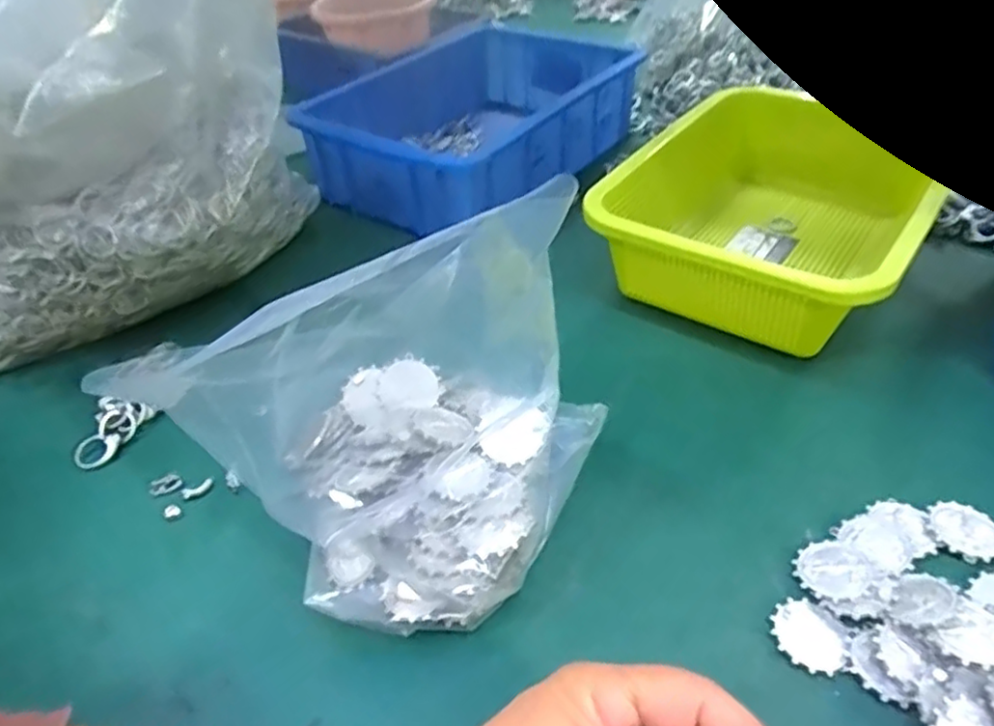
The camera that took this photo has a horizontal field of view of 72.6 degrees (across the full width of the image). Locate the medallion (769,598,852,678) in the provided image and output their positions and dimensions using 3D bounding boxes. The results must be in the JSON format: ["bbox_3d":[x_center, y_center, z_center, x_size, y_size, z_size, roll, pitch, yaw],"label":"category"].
[{"bbox_3d":[0.135,0.118,0.293,0.028,0.004,0.033,-23,44,-19],"label":"medallion"}]

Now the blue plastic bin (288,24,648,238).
[{"bbox_3d":[-0.015,-0.233,0.645,0.203,0.077,0.296,24,49,29],"label":"blue plastic bin"}]

